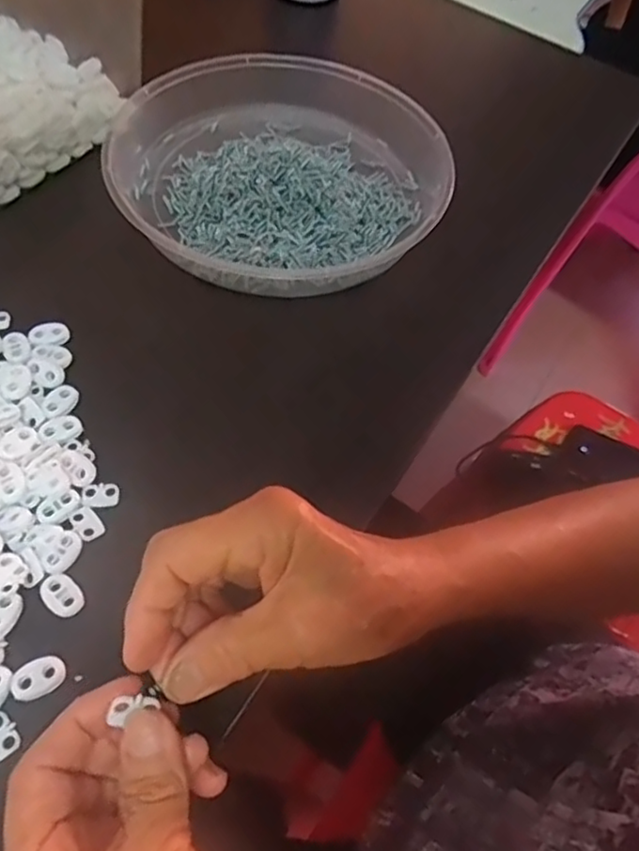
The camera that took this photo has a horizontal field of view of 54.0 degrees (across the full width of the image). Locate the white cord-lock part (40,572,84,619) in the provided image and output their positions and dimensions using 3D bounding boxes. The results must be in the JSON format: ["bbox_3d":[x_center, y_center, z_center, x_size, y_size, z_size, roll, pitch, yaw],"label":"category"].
[{"bbox_3d":[-0.122,0.080,0.297,0.022,0.005,0.015,42,63,17],"label":"white cord-lock part"}]

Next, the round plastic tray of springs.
[{"bbox_3d":[-0.032,-0.196,0.459,0.237,0.043,0.244,3,59,-5],"label":"round plastic tray of springs"}]

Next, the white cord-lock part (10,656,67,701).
[{"bbox_3d":[-0.124,0.112,0.277,0.022,0.004,0.015,-19,63,-18],"label":"white cord-lock part"}]

